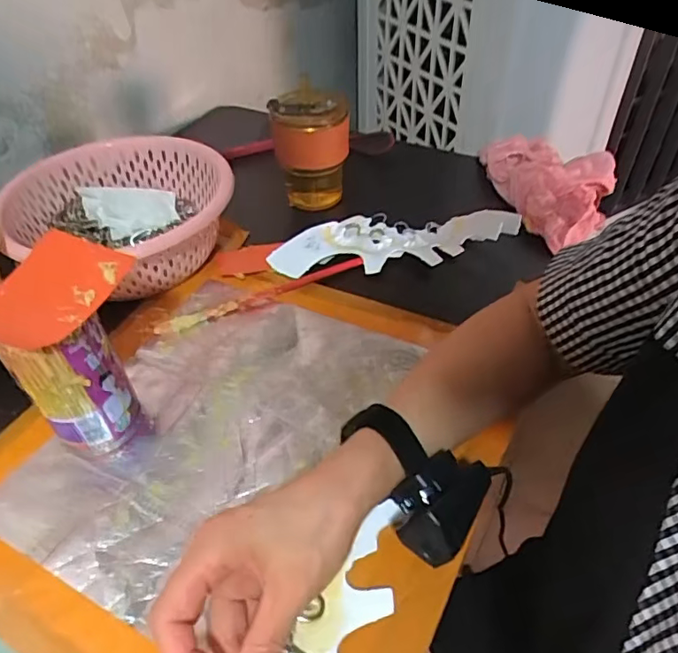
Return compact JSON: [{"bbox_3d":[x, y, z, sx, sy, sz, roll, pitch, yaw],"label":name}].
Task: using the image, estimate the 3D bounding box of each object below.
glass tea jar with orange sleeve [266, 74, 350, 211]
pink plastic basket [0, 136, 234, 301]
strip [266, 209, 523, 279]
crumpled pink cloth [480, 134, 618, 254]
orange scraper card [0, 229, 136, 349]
[{"bbox_3d":[-0.032,-0.200,0.624,0.086,0.129,0.072,-10,45,-8],"label":"glass tea jar with orange sleeve"},{"bbox_3d":[-0.220,-0.114,0.562,0.217,0.075,0.201,-1,44,1],"label":"pink plastic basket"},{"bbox_3d":[0.055,-0.098,0.574,0.254,0.033,0.089,-2,44,0],"label":"strip"},{"bbox_3d":[0.256,-0.166,0.623,0.126,0.041,0.177,-12,45,-10],"label":"crumpled pink cloth"},{"bbox_3d":[-0.195,-0.024,0.357,0.072,0.016,0.098,15,47,17],"label":"orange scraper card"}]

